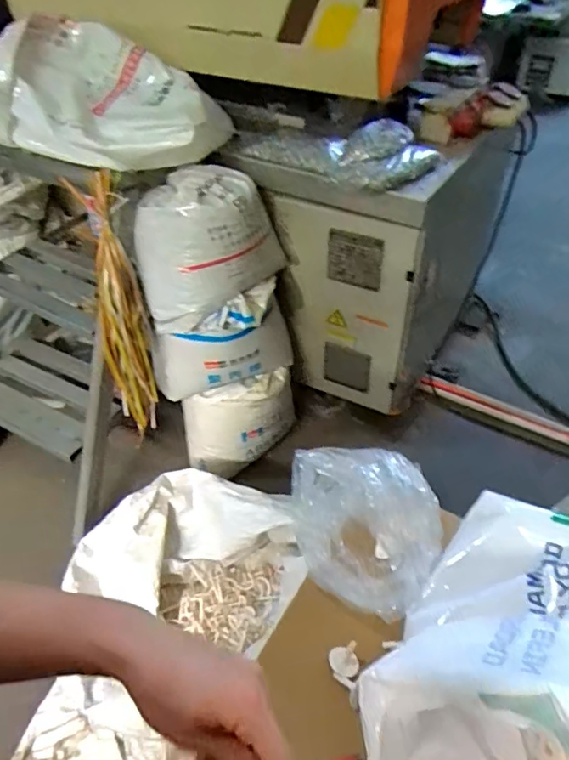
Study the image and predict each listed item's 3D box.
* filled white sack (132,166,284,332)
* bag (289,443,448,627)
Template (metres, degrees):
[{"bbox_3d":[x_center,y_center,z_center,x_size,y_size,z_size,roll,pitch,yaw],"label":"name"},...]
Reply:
[{"bbox_3d":[-0.209,-0.338,1.348,0.258,0.282,0.356,32,53,30],"label":"filled white sack"},{"bbox_3d":[0.094,0.176,0.665,0.200,0.140,0.173,13,46,15],"label":"bag"}]

